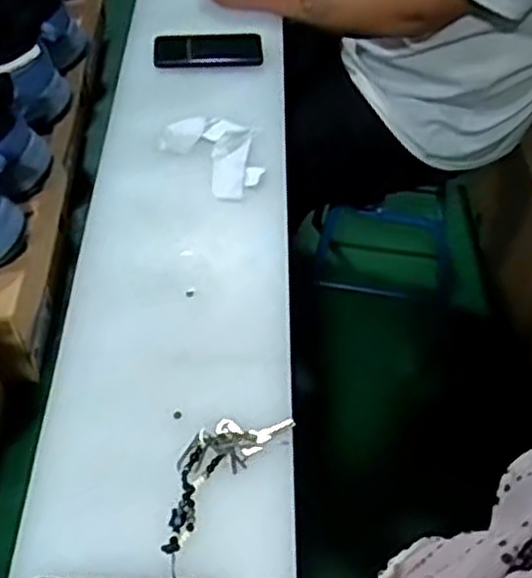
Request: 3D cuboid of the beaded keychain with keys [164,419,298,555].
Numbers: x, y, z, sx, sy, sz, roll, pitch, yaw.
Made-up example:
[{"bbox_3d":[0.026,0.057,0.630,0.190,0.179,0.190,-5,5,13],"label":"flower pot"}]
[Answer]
[{"bbox_3d":[-0.050,0.161,0.688,0.060,0.008,0.158,35,57,22],"label":"beaded keychain with keys"}]

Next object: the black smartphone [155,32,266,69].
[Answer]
[{"bbox_3d":[-0.085,-0.356,1.121,0.160,0.009,0.082,-3,51,-5],"label":"black smartphone"}]

